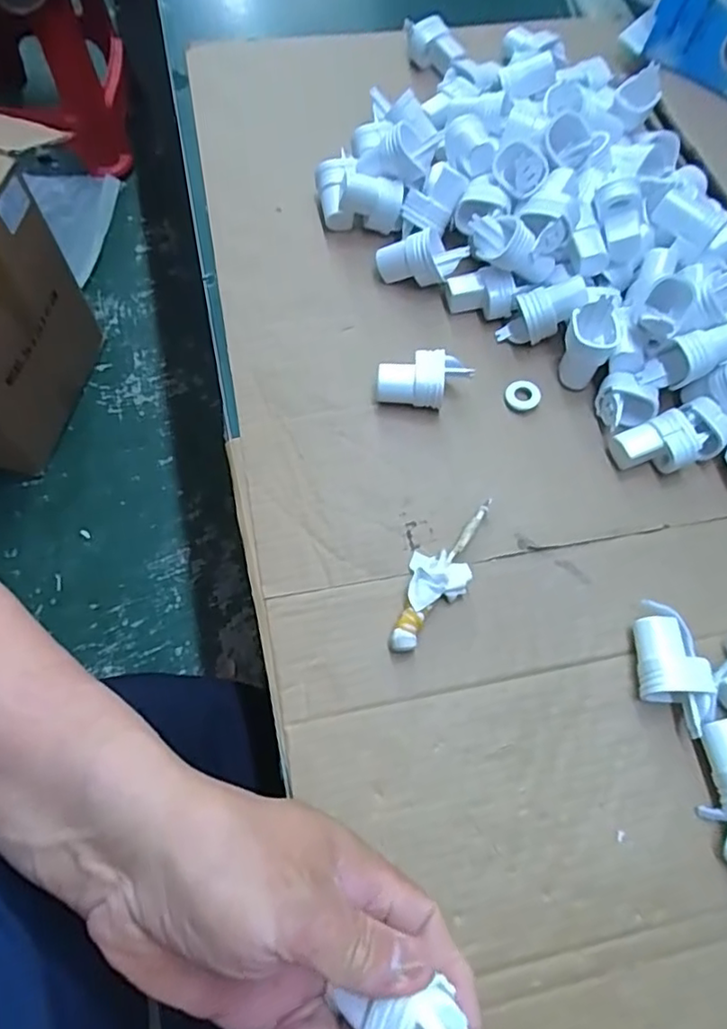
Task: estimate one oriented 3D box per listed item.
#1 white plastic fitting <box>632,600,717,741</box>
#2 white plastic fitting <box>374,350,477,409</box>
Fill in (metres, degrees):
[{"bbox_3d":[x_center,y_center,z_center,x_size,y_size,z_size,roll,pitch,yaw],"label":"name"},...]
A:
[{"bbox_3d":[0.168,0.085,0.337,0.034,0.026,0.070,0,68,-4],"label":"white plastic fitting"},{"bbox_3d":[0.040,-0.088,0.400,0.062,0.026,0.031,2,68,-3],"label":"white plastic fitting"}]

